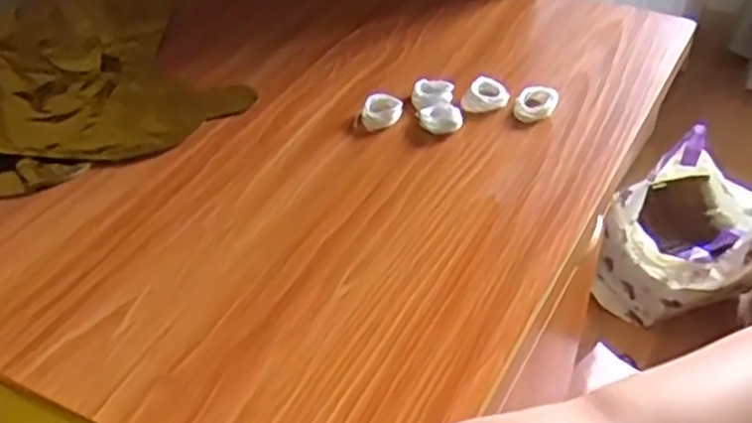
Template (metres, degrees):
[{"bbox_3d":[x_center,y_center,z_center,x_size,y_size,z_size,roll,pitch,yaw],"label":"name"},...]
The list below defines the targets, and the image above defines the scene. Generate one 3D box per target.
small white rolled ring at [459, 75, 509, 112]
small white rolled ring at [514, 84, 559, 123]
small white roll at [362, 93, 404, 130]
[{"bbox_3d":[0.078,-0.084,0.538,0.029,0.012,0.031,22,48,24],"label":"small white rolled ring"},{"bbox_3d":[0.113,-0.076,0.531,0.028,0.011,0.035,12,44,14],"label":"small white rolled ring"},{"bbox_3d":[0.005,-0.071,0.530,0.028,0.015,0.018,0,43,1],"label":"small white roll"}]

